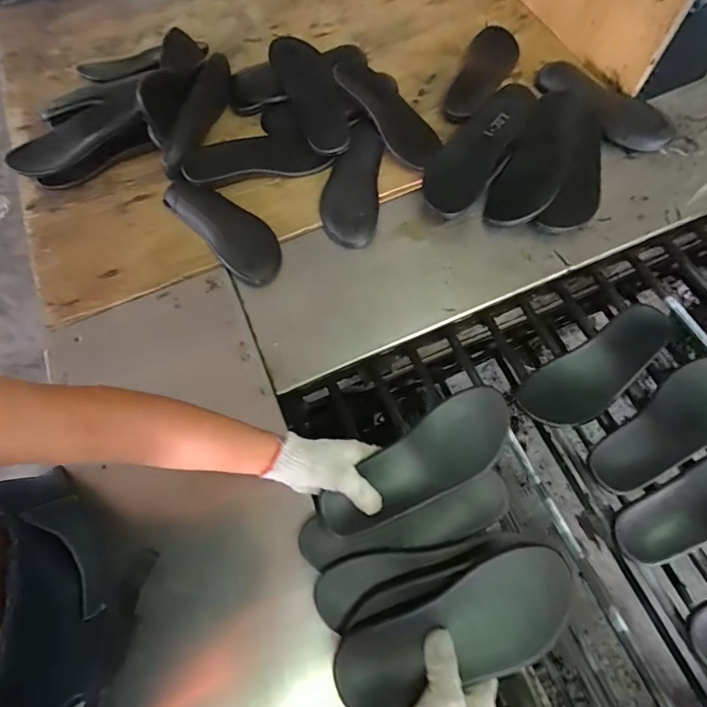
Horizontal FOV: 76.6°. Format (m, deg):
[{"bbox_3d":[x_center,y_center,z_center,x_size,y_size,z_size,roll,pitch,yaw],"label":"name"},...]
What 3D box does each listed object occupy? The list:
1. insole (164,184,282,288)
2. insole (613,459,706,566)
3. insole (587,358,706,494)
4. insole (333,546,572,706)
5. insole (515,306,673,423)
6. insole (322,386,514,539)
[{"bbox_3d":[-0.206,-0.206,0.726,0.090,0.024,0.243,-41,72,-13],"label":"insole"},{"bbox_3d":[0.438,0.180,0.545,0.252,0.031,0.088,-15,68,-3],"label":"insole"},{"bbox_3d":[0.417,0.094,0.582,0.250,0.016,0.087,-32,70,-10],"label":"insole"},{"bbox_3d":[0.104,0.278,0.443,0.245,0.030,0.090,-21,68,-8],"label":"insole"},{"bbox_3d":[0.349,0.021,0.631,0.242,0.024,0.087,-31,70,-9],"label":"insole"},{"bbox_3d":[0.079,0.132,0.521,0.245,0.018,0.082,-33,70,-8],"label":"insole"}]

